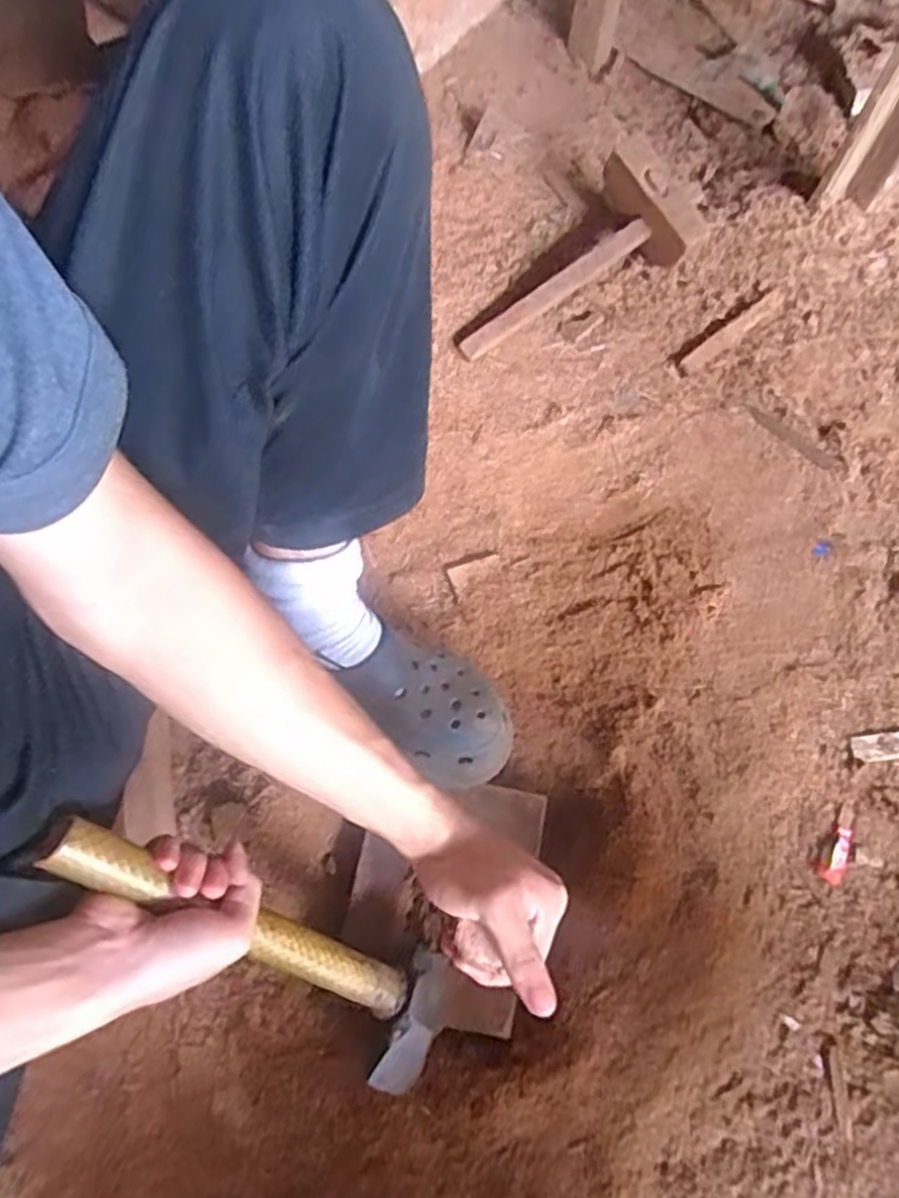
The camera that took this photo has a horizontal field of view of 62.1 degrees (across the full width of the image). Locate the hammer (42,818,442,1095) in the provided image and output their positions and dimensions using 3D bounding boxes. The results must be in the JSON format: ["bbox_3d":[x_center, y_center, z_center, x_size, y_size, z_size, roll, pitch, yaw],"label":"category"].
[{"bbox_3d":[-0.106,0.213,0.444,0.293,0.026,0.078,43,73,-31],"label":"hammer"}]

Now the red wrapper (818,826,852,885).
[{"bbox_3d":[0.317,0.210,0.610,0.019,0.010,0.047,33,75,9],"label":"red wrapper"}]

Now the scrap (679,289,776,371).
[{"bbox_3d":[0.295,-0.281,0.779,0.140,0.006,0.019,-40,77,-11],"label":"scrap"}]

